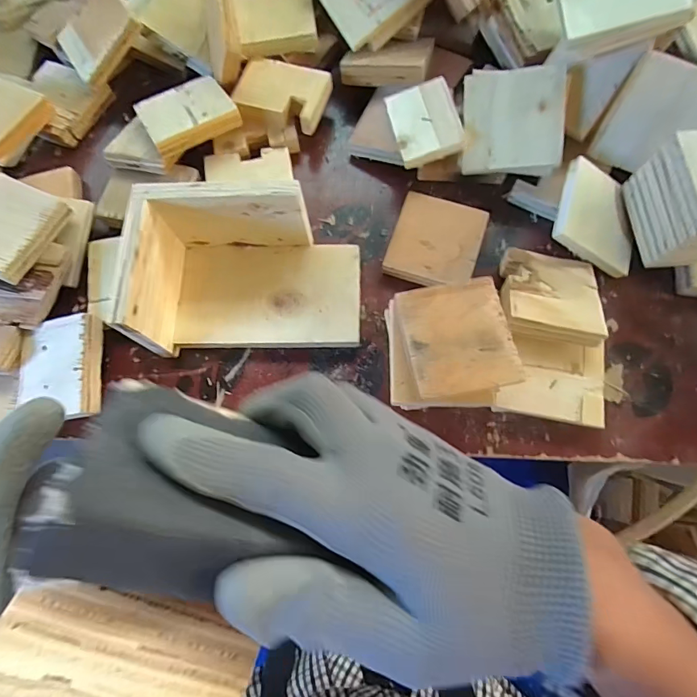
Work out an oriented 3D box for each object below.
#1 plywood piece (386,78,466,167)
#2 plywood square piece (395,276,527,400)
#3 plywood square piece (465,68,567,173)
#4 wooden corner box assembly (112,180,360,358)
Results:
[{"bbox_3d":[0.079,-0.233,0.421,0.065,0.011,0.093,-15,69,10],"label":"plywood piece"},{"bbox_3d":[0.088,-0.010,0.327,0.082,0.006,0.090,-11,74,-3],"label":"plywood square piece"},{"bbox_3d":[0.158,-0.219,0.396,0.090,0.010,0.091,3,101,17],"label":"plywood square piece"},{"bbox_3d":[-0.086,-0.067,0.369,0.192,0.089,0.125,0,74,0],"label":"wooden corner box assembly"}]

